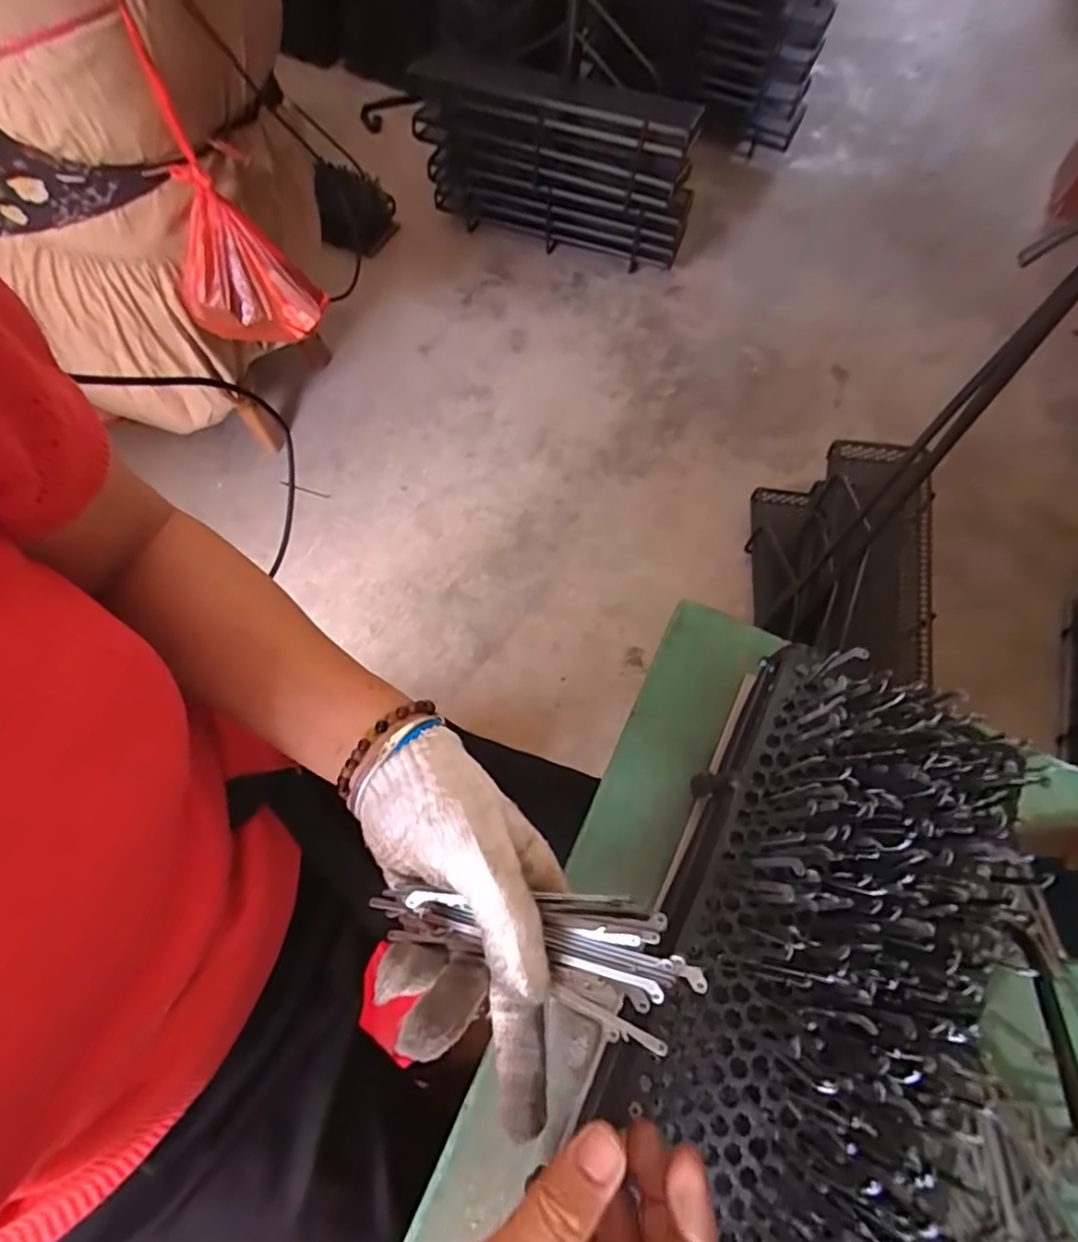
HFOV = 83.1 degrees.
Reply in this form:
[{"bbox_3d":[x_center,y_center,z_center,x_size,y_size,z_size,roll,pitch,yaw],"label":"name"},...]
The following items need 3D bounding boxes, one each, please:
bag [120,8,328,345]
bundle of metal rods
[{"bbox_3d":[-0.408,-0.505,0.794,0.162,0.282,0.115,22,66,7],"label":"bag"},{"bbox_3d":[-0.009,0.137,0.261,0.148,0.018,0.047,3,64,20],"label":"bundle of metal rods"}]

